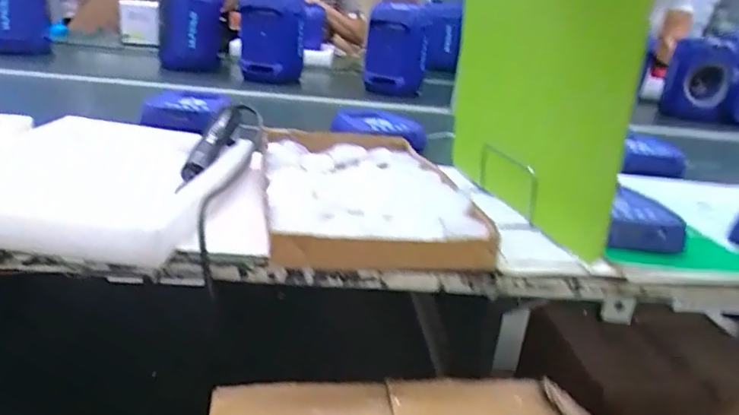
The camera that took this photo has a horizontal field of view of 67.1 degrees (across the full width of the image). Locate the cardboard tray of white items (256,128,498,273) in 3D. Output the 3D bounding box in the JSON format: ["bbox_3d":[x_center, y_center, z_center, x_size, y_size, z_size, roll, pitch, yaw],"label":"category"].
[{"bbox_3d":[-0.017,-0.025,0.757,0.245,0.045,0.432,1,22,-14],"label":"cardboard tray of white items"}]

